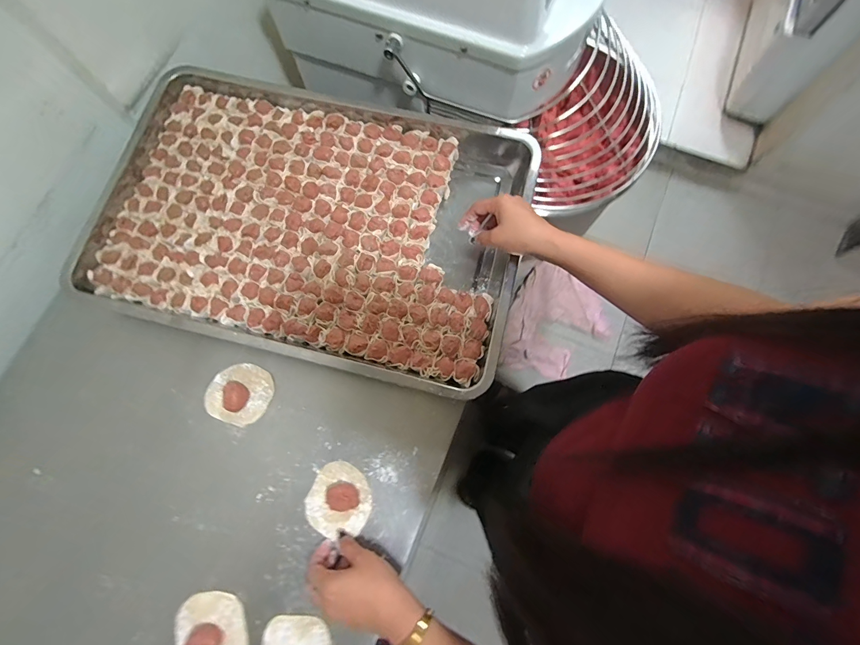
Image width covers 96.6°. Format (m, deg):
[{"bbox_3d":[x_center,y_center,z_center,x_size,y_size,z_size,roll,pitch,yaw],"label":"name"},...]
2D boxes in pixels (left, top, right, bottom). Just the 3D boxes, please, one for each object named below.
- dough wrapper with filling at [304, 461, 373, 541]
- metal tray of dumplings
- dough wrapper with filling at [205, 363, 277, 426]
[{"bbox_3d":[-0.113,0.223,0.475,0.078,0.021,0.083,0,74,-1],"label":"dough wrapper with filling"},{"bbox_3d":[-0.171,-0.152,0.550,0.598,0.049,0.393,15,75,3],"label":"metal tray of dumplings"},{"bbox_3d":[-0.258,0.093,0.510,0.085,0.026,0.078,0,74,-1],"label":"dough wrapper with filling"}]

